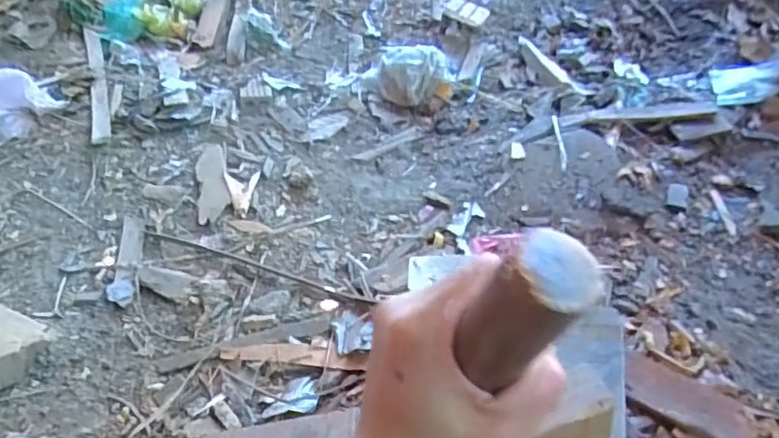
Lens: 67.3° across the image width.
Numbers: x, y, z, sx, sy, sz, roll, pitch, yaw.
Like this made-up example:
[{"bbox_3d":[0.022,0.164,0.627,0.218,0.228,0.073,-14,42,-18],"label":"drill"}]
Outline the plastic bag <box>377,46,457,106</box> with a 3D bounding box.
[{"bbox_3d":[0.052,-0.297,1.211,0.159,0.093,0.141,-2,43,4],"label":"plastic bag"}]

